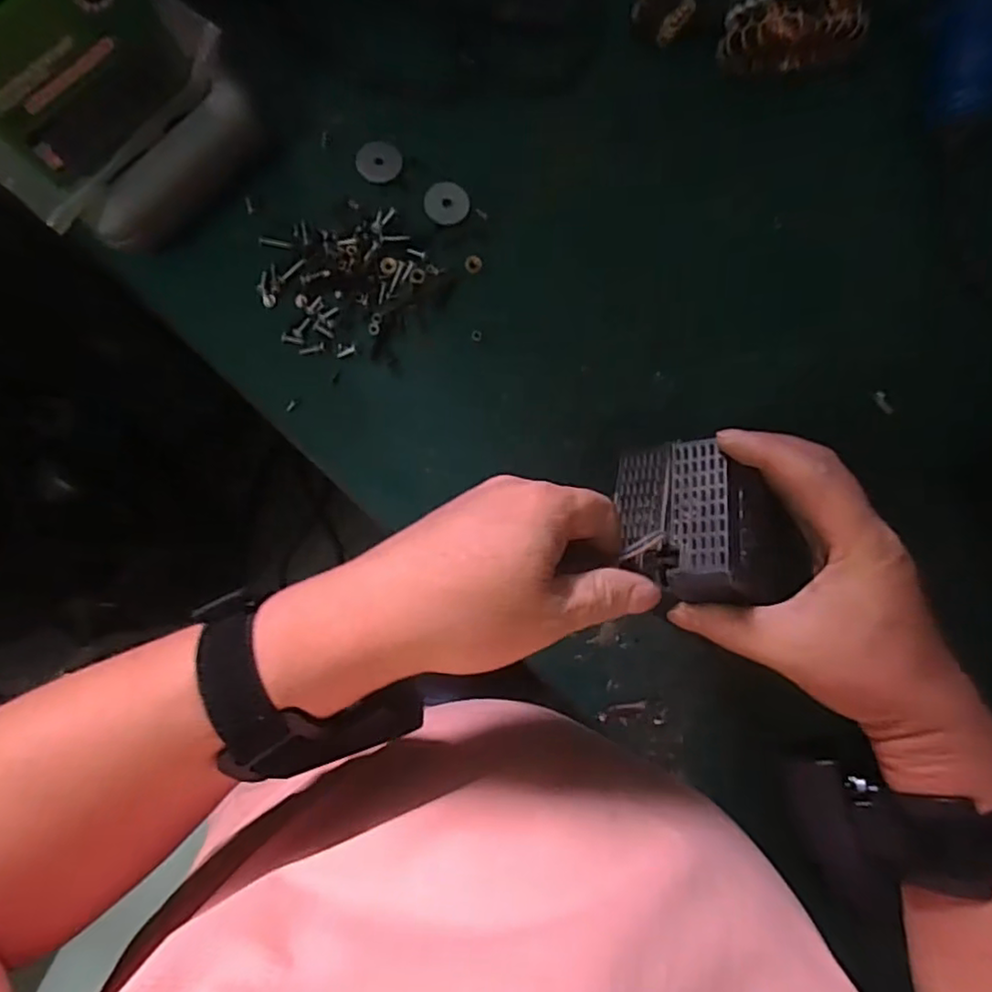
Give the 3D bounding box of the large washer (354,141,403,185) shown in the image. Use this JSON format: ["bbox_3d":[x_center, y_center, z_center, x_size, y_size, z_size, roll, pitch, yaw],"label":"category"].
[{"bbox_3d":[-0.076,-0.218,0.410,0.028,0.004,0.029,0,89,-3],"label":"large washer"}]

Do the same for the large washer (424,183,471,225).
[{"bbox_3d":[-0.032,-0.192,0.414,0.028,0.004,0.027,1,89,-3],"label":"large washer"}]

